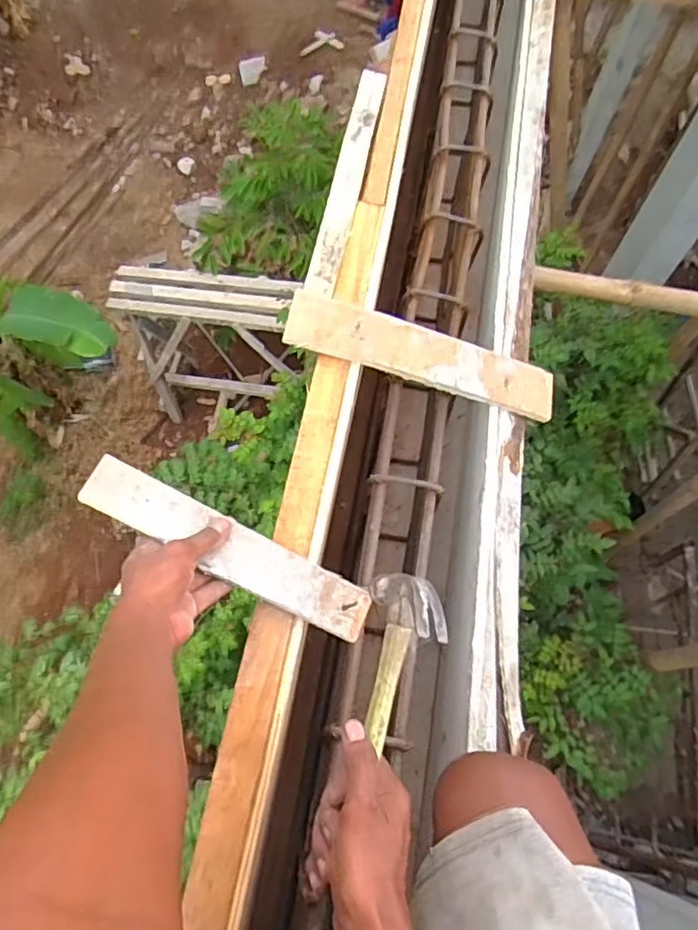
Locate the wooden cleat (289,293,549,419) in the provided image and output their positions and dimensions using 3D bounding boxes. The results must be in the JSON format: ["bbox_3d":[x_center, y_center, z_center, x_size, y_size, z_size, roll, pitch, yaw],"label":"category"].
[{"bbox_3d":[0.092,-0.134,0.755,0.335,0.016,0.077,16,71,-8],"label":"wooden cleat"}]

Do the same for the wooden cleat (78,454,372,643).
[{"bbox_3d":[-0.112,0.082,0.600,0.289,0.011,0.056,30,68,-8],"label":"wooden cleat"}]

